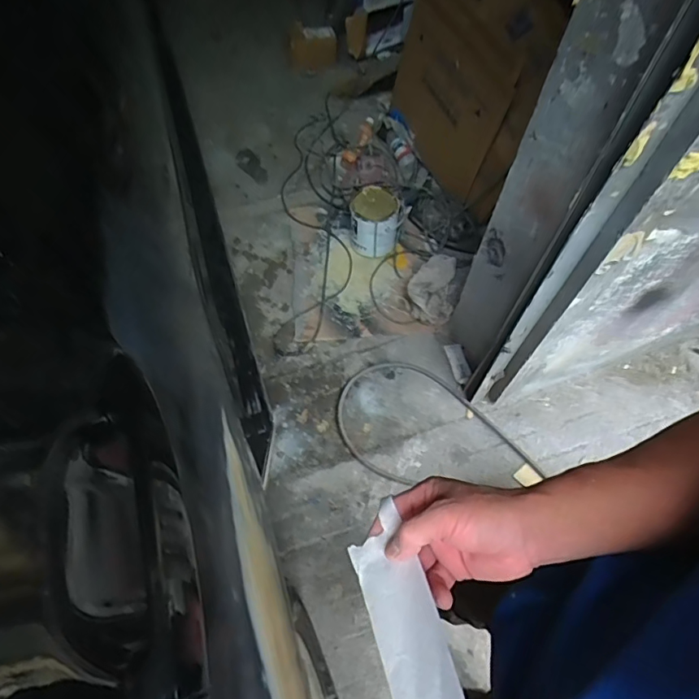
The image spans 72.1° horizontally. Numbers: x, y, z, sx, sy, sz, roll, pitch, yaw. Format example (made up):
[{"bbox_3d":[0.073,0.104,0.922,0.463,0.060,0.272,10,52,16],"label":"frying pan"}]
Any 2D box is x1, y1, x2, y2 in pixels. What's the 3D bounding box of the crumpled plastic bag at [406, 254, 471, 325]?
[{"bbox_3d":[0.266,-0.193,1.485,0.153,0.082,0.238,21,63,9],"label":"crumpled plastic bag"}]

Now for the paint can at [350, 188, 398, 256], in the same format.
[{"bbox_3d":[0.080,-0.415,1.537,0.148,0.166,0.170,5,61,1],"label":"paint can"}]

